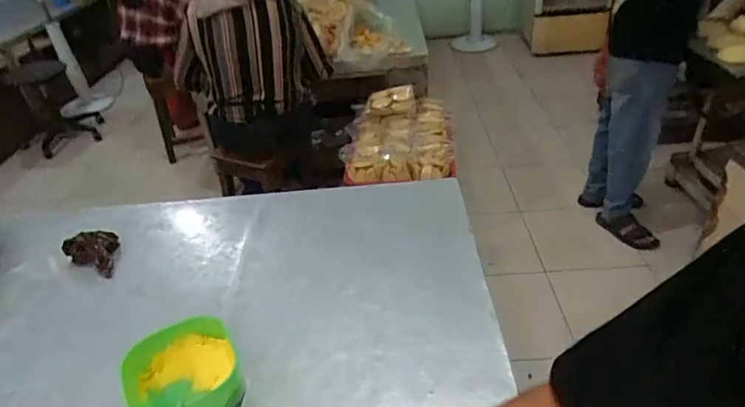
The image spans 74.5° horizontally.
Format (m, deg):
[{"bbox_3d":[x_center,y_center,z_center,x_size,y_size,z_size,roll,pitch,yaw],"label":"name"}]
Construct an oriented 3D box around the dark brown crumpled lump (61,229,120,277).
[{"bbox_3d":[-0.478,0.085,0.845,0.084,0.044,0.106,-28,42,-29],"label":"dark brown crumpled lump"}]

